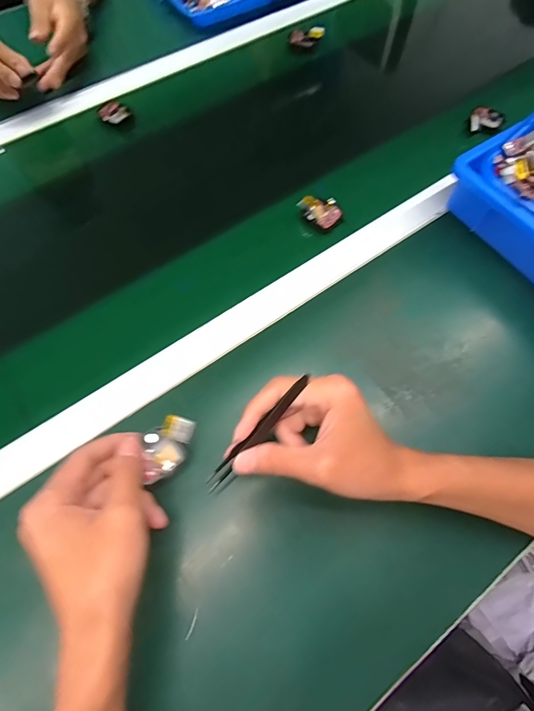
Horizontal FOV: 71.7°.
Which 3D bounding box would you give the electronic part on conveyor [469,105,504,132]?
[{"bbox_3d":[0.307,-0.330,0.518,0.043,0.012,0.066,27,68,11],"label":"electronic part on conveyor"}]

